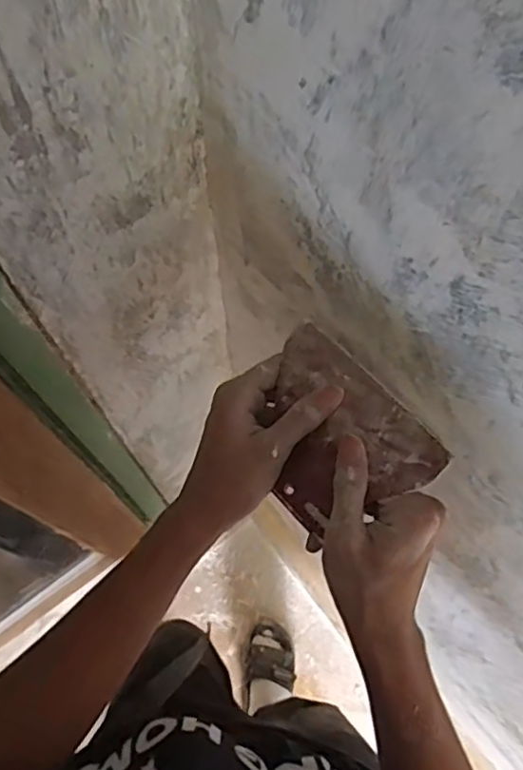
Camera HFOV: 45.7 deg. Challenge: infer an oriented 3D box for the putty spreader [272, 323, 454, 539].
[{"bbox_3d":[0.042,0.037,0.384,0.116,0.007,0.100,46,118,23],"label":"putty spreader"}]

